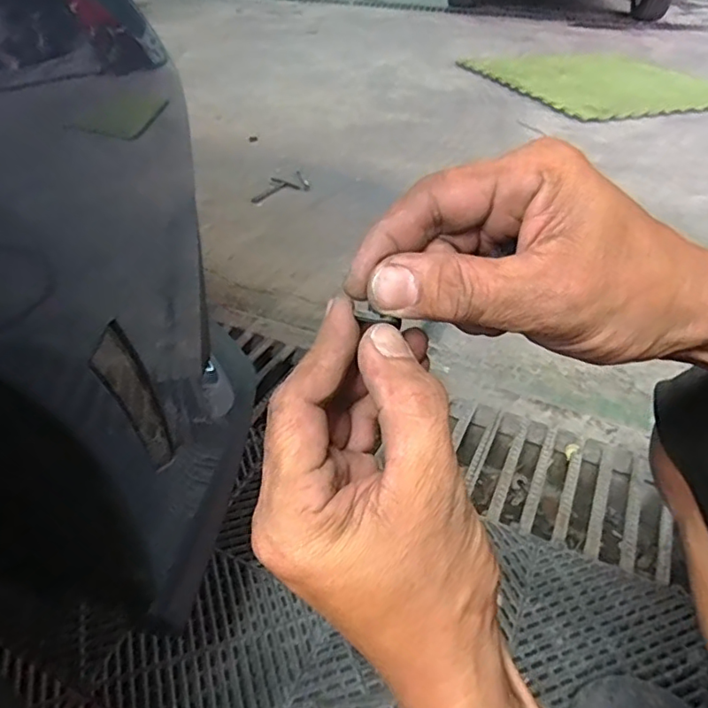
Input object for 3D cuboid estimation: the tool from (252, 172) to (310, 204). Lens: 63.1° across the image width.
[{"bbox_3d":[-0.214,-0.467,1.609,0.184,0.007,0.124,-20,44,-23],"label":"tool"}]

